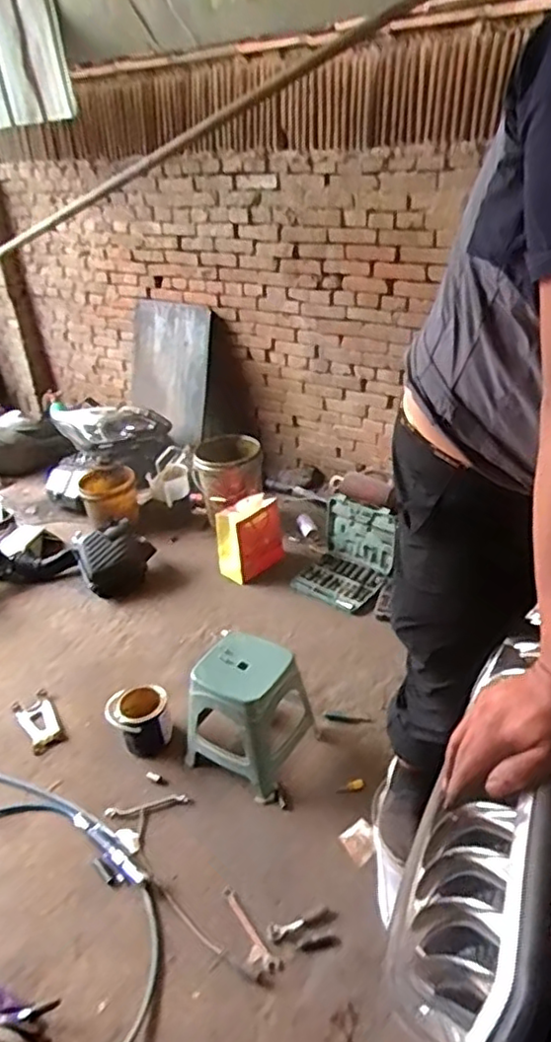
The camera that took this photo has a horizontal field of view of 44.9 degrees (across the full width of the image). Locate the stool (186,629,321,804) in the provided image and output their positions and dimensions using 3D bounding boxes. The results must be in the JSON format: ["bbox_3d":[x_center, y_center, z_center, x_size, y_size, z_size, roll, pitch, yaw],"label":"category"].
[{"bbox_3d":[-0.075,0.542,1.899,0.280,0.321,0.297,18,39,33],"label":"stool"}]

